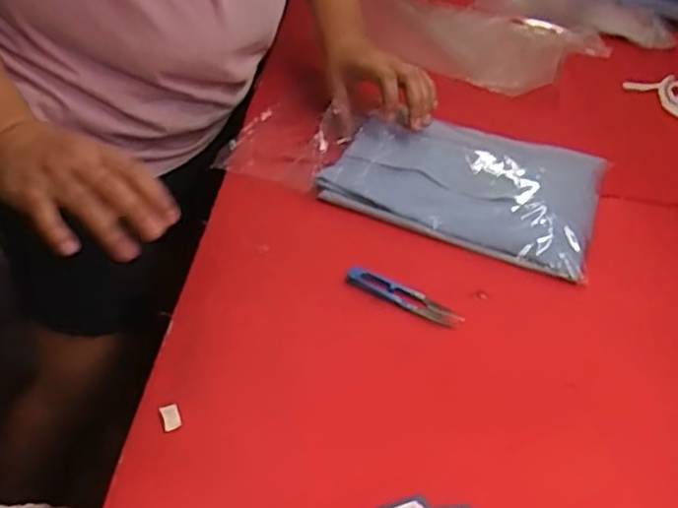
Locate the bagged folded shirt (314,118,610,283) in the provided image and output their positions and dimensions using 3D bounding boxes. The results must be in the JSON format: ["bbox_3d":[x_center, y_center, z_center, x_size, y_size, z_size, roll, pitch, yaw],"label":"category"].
[{"bbox_3d":[0.132,-0.076,0.742,0.258,0.035,0.183,18,41,14],"label":"bagged folded shirt"}]

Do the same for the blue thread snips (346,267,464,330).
[{"bbox_3d":[0.056,0.035,0.616,0.102,0.012,0.015,21,41,17],"label":"blue thread snips"}]

